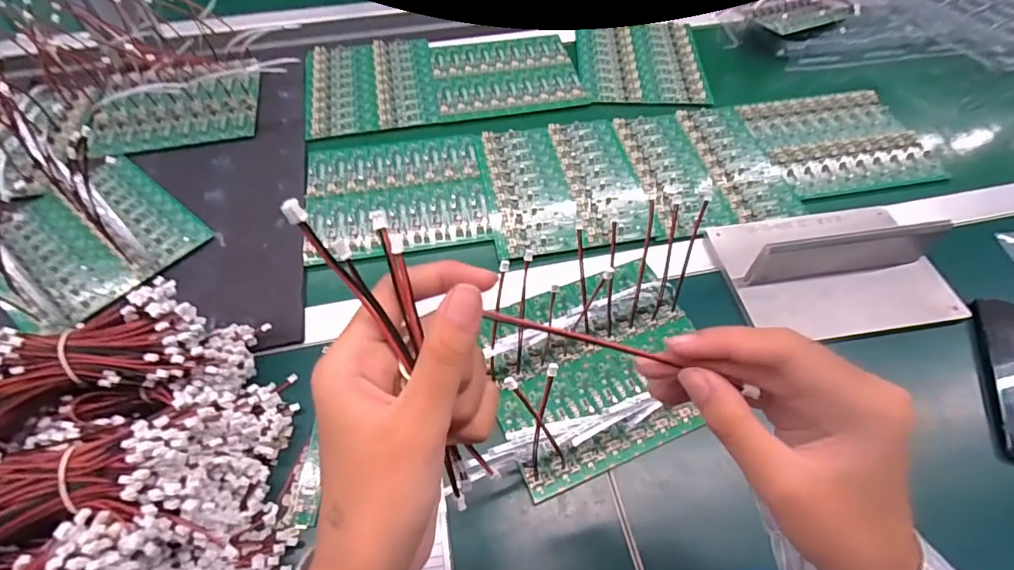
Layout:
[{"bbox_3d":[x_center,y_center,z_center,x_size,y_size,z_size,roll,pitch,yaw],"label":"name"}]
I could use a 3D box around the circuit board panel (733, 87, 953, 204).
[{"bbox_3d":[0.397,-0.176,0.595,0.182,0.009,0.166,-7,55,-5],"label":"circuit board panel"}]

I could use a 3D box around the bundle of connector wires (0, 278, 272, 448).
[{"bbox_3d":[-0.312,0.059,0.378,0.196,0.065,0.087,-19,56,-13],"label":"bundle of connector wires"}]

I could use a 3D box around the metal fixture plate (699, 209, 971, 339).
[{"bbox_3d":[0.320,-0.023,0.467,0.216,0.051,0.141,-5,57,-2],"label":"metal fixture plate"}]

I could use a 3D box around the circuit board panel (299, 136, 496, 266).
[{"bbox_3d":[-0.124,-0.110,0.560,0.204,0.013,0.183,-8,55,-5],"label":"circuit board panel"}]

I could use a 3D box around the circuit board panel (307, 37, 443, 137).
[{"bbox_3d":[-0.185,-0.277,0.672,0.169,0.010,0.189,-10,55,-6],"label":"circuit board panel"}]

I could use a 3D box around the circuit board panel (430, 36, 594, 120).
[{"bbox_3d":[-0.002,-0.291,0.676,0.194,0.006,0.170,-8,55,-5],"label":"circuit board panel"}]

